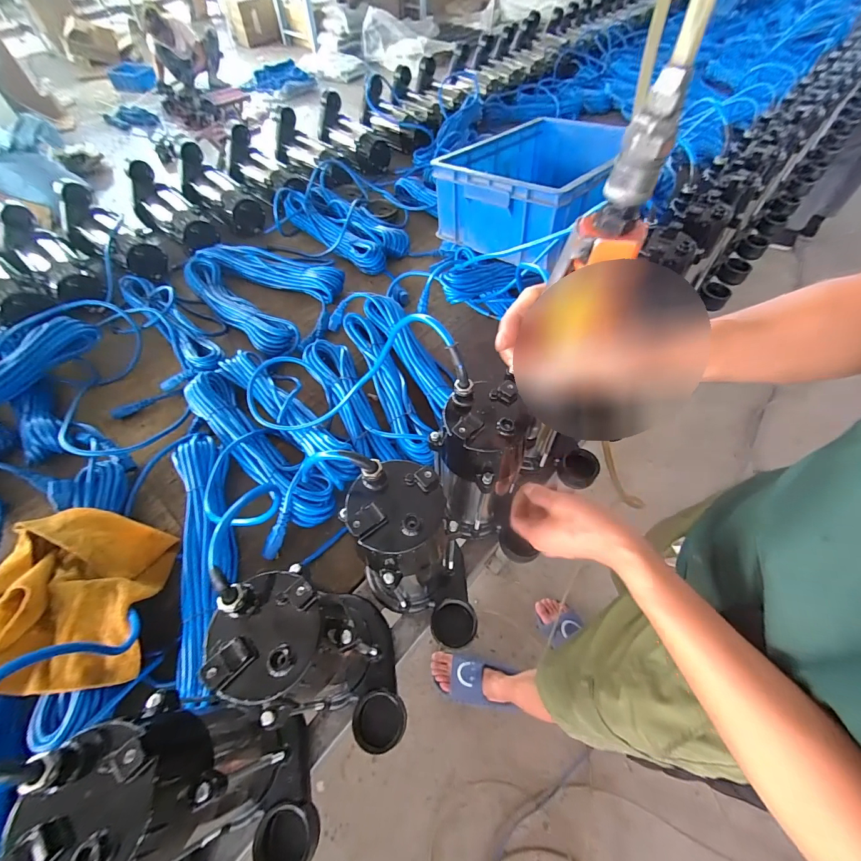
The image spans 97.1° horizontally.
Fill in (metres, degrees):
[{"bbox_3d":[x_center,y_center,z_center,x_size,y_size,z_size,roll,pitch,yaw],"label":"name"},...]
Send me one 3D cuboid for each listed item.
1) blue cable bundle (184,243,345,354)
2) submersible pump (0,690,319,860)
[{"bbox_3d":[-0.338,-0.319,0.819,0.369,0.049,0.258,40,66,23],"label":"blue cable bundle"},{"bbox_3d":[-0.173,0.299,0.300,0.143,0.234,0.097,25,61,16],"label":"submersible pump"}]

